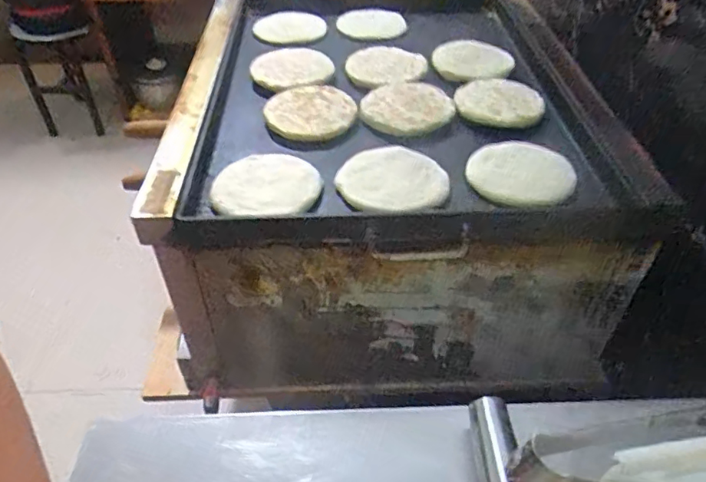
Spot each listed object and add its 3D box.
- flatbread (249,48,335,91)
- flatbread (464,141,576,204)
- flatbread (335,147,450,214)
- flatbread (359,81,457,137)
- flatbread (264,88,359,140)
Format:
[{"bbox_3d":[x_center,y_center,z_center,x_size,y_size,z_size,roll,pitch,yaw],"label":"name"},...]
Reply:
[{"bbox_3d":[-0.092,-0.272,0.848,0.131,0.014,0.130,0,43,0],"label":"flatbread"},{"bbox_3d":[0.202,-0.090,0.660,0.119,0.019,0.117,1,43,1],"label":"flatbread"},{"bbox_3d":[0.049,-0.078,0.654,0.133,0.011,0.135,0,43,0],"label":"flatbread"},{"bbox_3d":[0.079,-0.189,0.769,0.125,0.029,0.125,0,43,0],"label":"flatbread"},{"bbox_3d":[-0.060,-0.179,0.758,0.124,0.026,0.124,-6,44,-6],"label":"flatbread"}]

